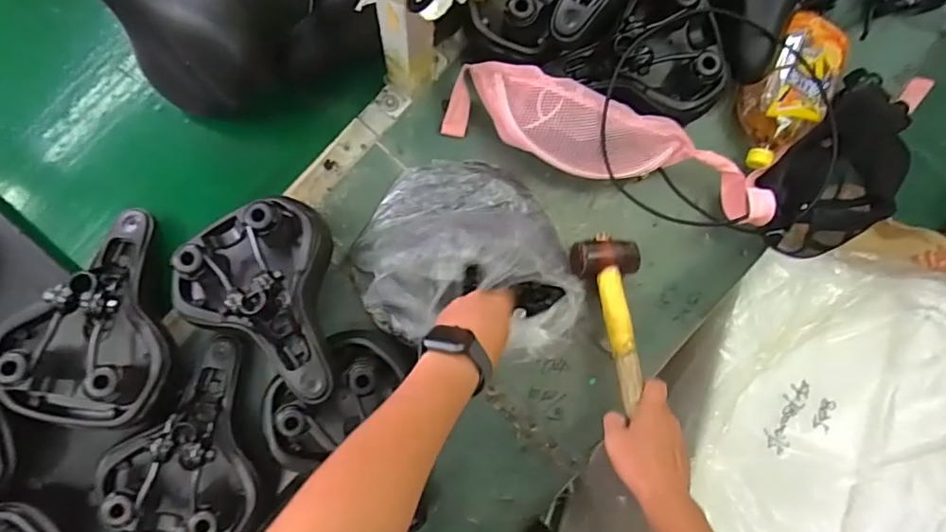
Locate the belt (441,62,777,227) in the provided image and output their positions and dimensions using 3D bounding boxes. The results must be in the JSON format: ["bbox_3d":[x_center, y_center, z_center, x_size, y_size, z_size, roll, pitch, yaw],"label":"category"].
[{"bbox_3d":[0.175,-0.159,0.696,0.421,0.075,0.110,15,87,-5],"label":"belt"}]

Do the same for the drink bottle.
[{"bbox_3d":[0.425,-0.232,0.751,0.103,0.089,0.202,32,86,-4],"label":"drink bottle"}]

